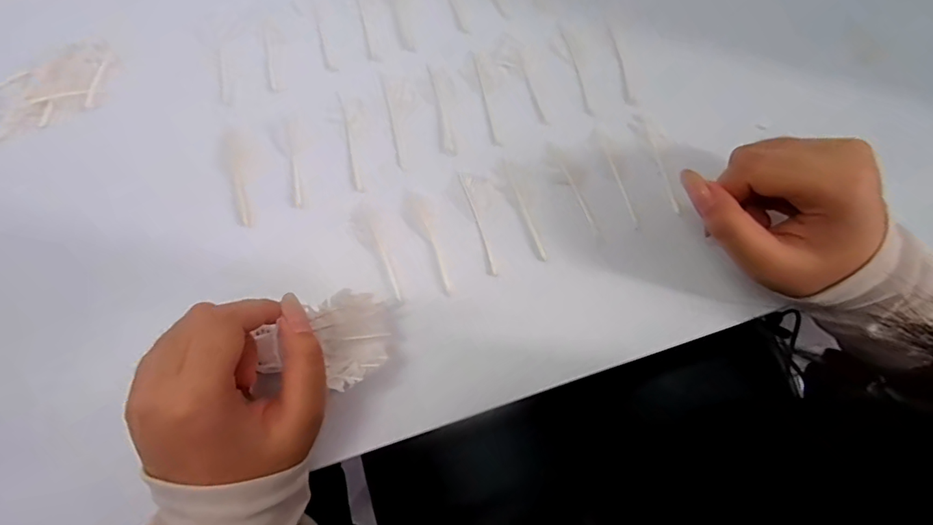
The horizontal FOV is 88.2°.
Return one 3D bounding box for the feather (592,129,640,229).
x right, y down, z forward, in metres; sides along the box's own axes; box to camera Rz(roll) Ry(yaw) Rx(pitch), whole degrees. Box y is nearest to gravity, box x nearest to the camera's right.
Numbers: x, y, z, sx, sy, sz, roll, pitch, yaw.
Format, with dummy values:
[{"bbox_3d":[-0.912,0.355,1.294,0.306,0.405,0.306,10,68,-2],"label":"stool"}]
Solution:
[{"bbox_3d":[0.098,-0.055,0.307,0.011,0.004,0.069,-17,78,-3],"label":"feather"}]

